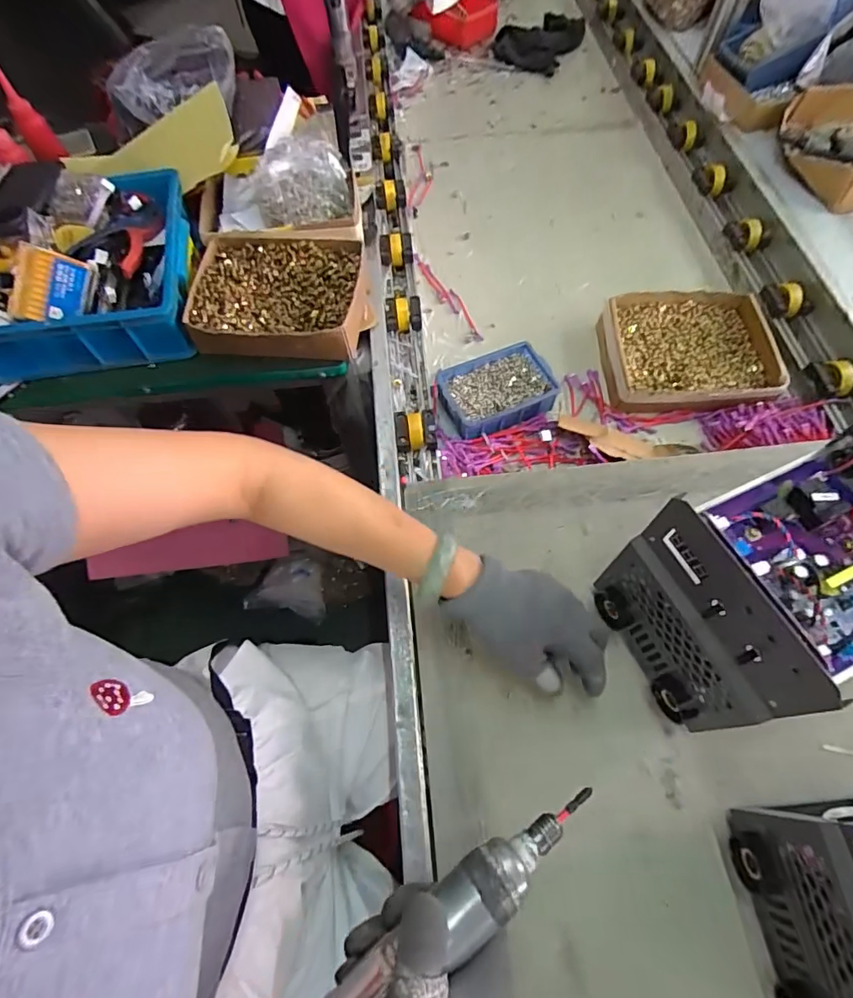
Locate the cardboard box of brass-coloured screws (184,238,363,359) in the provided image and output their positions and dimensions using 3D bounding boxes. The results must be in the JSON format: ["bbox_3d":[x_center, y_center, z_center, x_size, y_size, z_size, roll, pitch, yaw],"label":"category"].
[{"bbox_3d":[-0.193,-0.268,0.662,0.218,0.050,0.180,1,63,3],"label":"cardboard box of brass-coloured screws"}]

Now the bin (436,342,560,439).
[{"bbox_3d":[0.095,-0.145,0.687,0.148,0.050,0.099,-20,64,-8],"label":"bin"}]

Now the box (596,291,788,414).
[{"bbox_3d":[0.370,-0.215,0.709,0.227,0.045,0.202,2,63,3],"label":"box"}]

